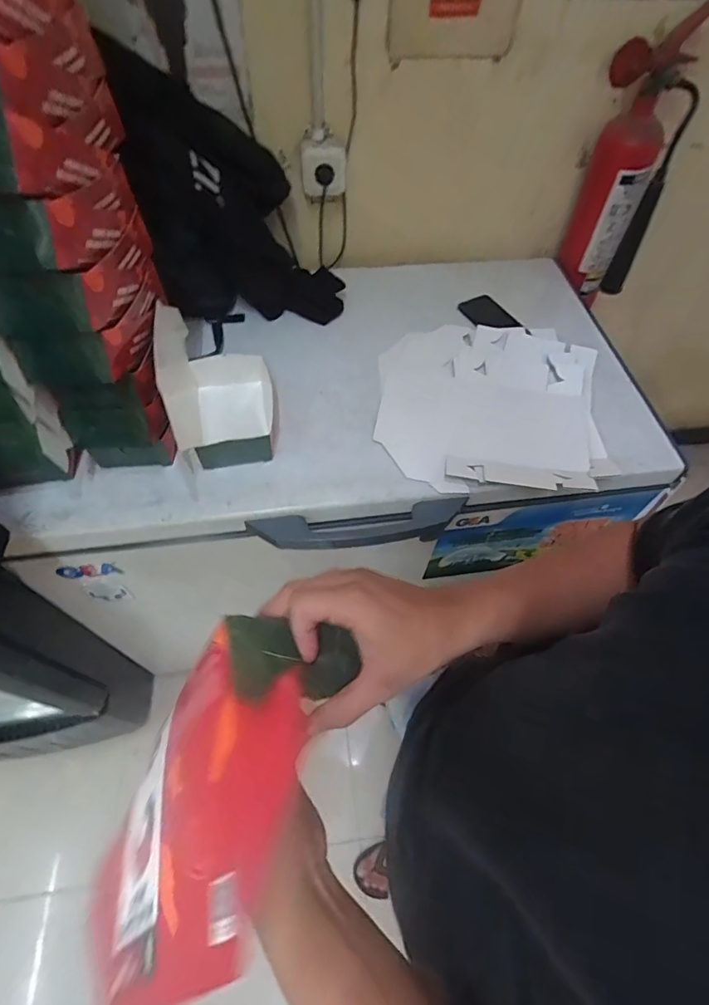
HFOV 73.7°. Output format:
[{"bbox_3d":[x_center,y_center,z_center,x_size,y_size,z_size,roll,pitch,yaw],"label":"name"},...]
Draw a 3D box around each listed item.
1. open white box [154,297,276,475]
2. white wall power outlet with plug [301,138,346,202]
[{"bbox_3d":[-0.211,-0.182,0.738,0.157,0.159,0.219,-7,59,-7],"label":"open white box"},{"bbox_3d":[-0.056,-0.616,0.882,0.081,0.094,0.022,-4,58,-6],"label":"white wall power outlet with plug"}]

